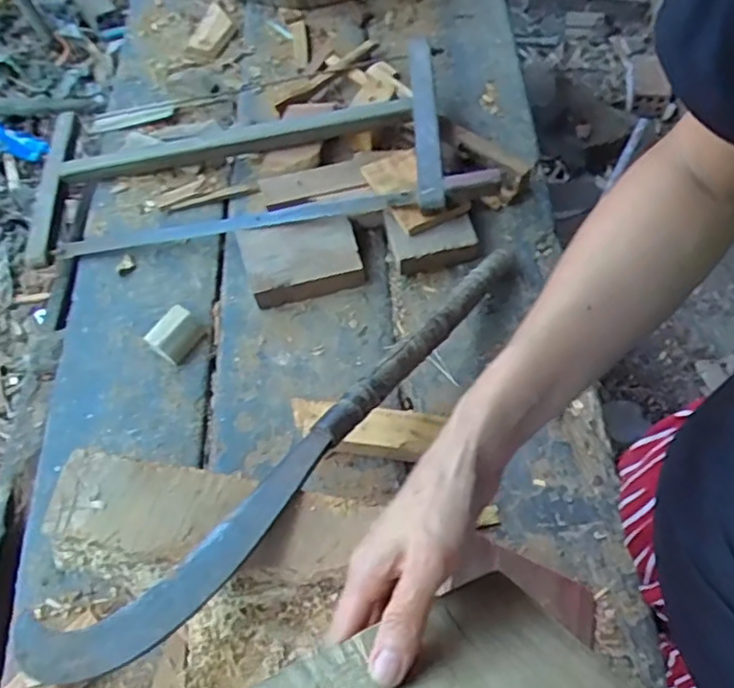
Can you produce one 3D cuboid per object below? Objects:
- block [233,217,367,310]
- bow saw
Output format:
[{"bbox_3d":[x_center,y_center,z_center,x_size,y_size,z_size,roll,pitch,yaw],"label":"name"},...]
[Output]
[{"bbox_3d":[-0.084,-0.109,0.815,0.143,0.038,0.109,-15,62,-4],"label":"block"},{"bbox_3d":[-0.162,-0.273,0.889,0.609,0.076,0.288,-5,61,1],"label":"bow saw"}]

